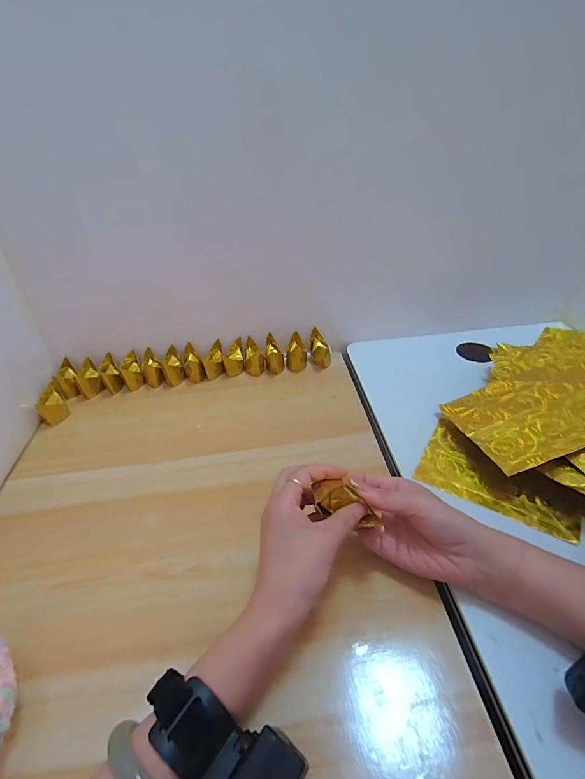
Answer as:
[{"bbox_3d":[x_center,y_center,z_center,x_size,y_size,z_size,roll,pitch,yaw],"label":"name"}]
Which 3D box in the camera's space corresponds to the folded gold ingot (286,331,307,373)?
[{"bbox_3d":[0.006,-0.058,0.593,0.033,0.048,0.042,-2,38,2],"label":"folded gold ingot"}]

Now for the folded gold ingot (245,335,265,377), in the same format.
[{"bbox_3d":[-0.062,-0.052,0.592,0.030,0.046,0.051,-8,38,-6],"label":"folded gold ingot"}]

